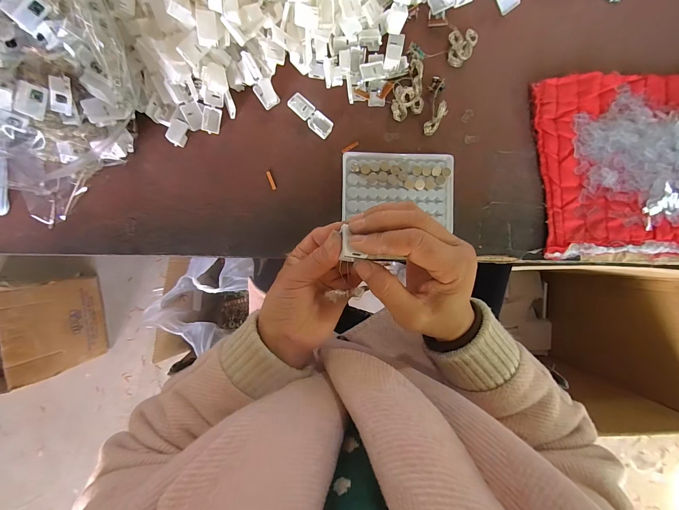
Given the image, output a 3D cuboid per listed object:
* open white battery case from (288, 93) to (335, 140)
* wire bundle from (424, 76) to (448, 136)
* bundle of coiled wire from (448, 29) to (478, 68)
[{"bbox_3d":[-0.032,-0.160,0.337,0.056,0.011,0.020,39,89,-2],"label":"open white battery case"},{"bbox_3d":[0.113,-0.175,0.341,0.021,0.018,0.068,8,91,-2],"label":"wire bundle"},{"bbox_3d":[0.146,-0.245,0.345,0.034,0.009,0.040,0,91,-2],"label":"bundle of coiled wire"}]

